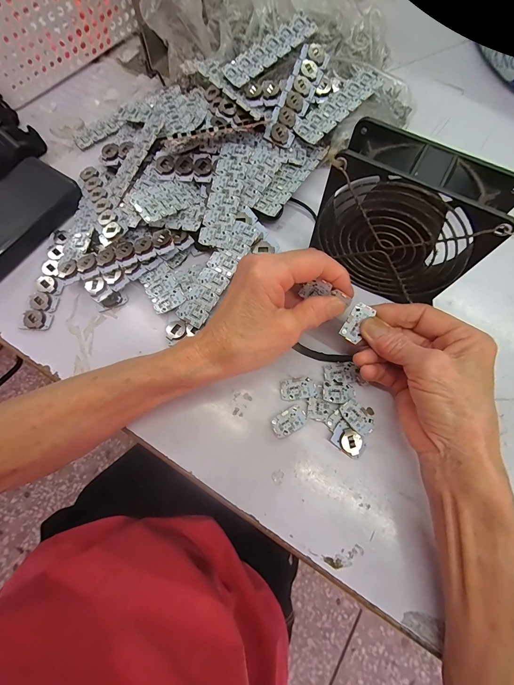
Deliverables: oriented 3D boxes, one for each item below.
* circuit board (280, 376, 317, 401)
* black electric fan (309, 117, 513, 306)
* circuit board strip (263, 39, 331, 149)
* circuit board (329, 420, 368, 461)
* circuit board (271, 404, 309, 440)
[{"bbox_3d":[0.035,0.039,0.248,0.030,0.004,0.018,-9,71,-4],"label":"circuit board"},{"bbox_3d":[0.110,-0.089,0.237,0.116,0.118,0.043,30,73,10],"label":"black electric fan"},{"bbox_3d":[0.042,-0.253,0.299,0.030,0.008,0.111,24,87,8],"label":"circuit board strip"},{"bbox_3d":[0.074,0.079,0.236,0.029,0.010,0.019,38,75,12],"label":"circuit board"},{"bbox_3d":[0.026,0.065,0.241,0.029,0.006,0.018,-30,73,-10],"label":"circuit board"}]

